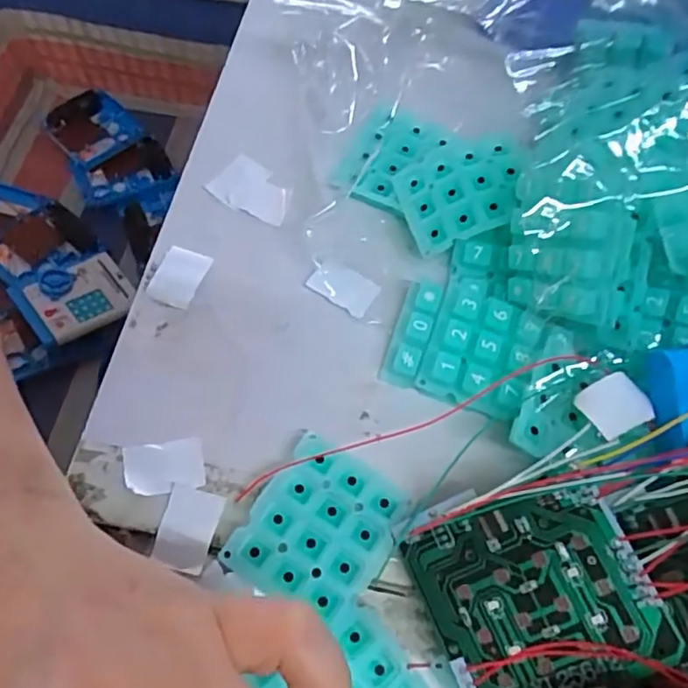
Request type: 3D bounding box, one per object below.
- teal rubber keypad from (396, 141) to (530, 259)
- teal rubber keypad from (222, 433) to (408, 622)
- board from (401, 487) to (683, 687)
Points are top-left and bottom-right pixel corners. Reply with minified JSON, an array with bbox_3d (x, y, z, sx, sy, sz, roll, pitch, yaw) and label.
[{"bbox_3d":[0.054,-0.071,0.289,0.057,0.008,0.050,-18,60,13],"label":"teal rubber keypad"},{"bbox_3d":[-0.009,0.069,0.236,0.050,0.008,0.059,32,67,10],"label":"teal rubber keypad"},{"bbox_3d":[0.064,0.086,0.213,0.070,0.004,0.065,-27,70,15],"label":"board"}]

